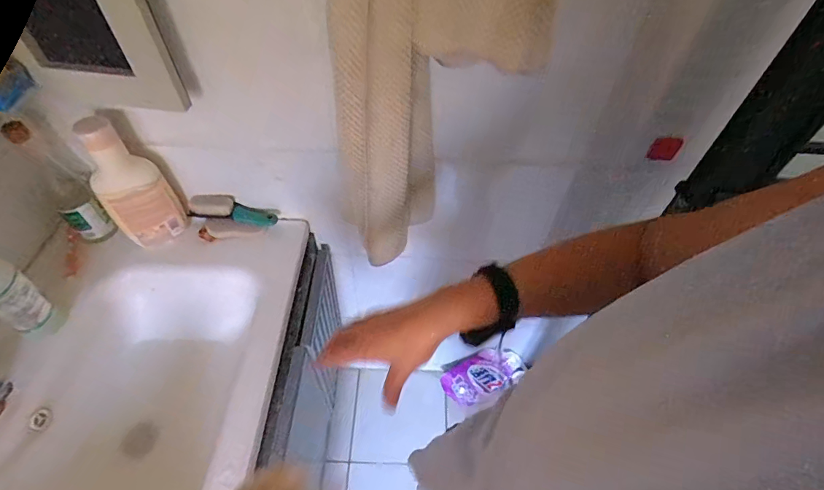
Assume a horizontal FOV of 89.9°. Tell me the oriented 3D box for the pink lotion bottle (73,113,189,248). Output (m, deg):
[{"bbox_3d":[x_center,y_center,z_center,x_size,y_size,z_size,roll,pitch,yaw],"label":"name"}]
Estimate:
[{"bbox_3d":[-0.490,-0.103,0.718,0.072,0.240,0.104,33,57,22],"label":"pink lotion bottle"}]

